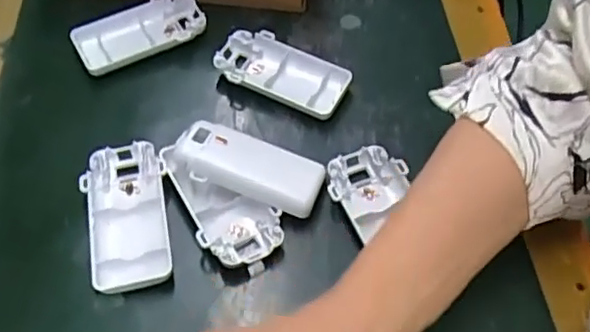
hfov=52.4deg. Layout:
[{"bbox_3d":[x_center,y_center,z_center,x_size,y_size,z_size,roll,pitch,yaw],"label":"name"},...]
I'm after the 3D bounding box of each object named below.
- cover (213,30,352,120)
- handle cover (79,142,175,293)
[{"bbox_3d":[-0.010,-0.066,0.430,0.096,0.019,0.048,22,59,13],"label":"cover"},{"bbox_3d":[-0.101,0.030,0.362,0.049,0.015,0.096,-8,57,-6],"label":"handle cover"}]

